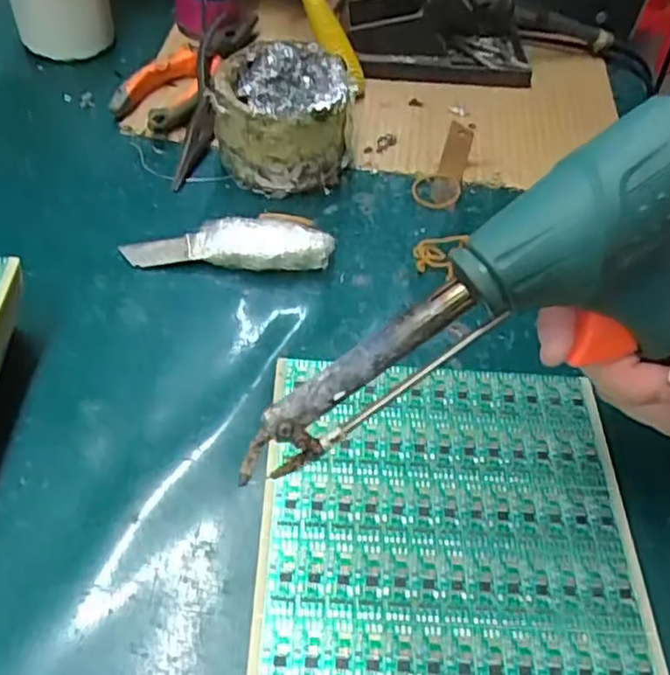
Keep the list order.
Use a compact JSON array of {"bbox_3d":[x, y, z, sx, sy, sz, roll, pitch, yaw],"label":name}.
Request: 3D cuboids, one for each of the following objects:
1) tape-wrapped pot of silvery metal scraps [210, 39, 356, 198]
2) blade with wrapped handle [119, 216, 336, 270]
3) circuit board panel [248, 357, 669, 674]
[{"bbox_3d":[-0.032,-0.145,0.428,0.086,0.075,0.080,2,51,-3],"label":"tape-wrapped pot of silvery metal scraps"},{"bbox_3d":[-0.061,-0.053,0.388,0.116,0.022,0.030,0,51,-5],"label":"blade with wrapped handle"},{"bbox_3d":[0.051,0.091,0.291,0.163,0.004,0.190,4,51,-2],"label":"circuit board panel"}]

